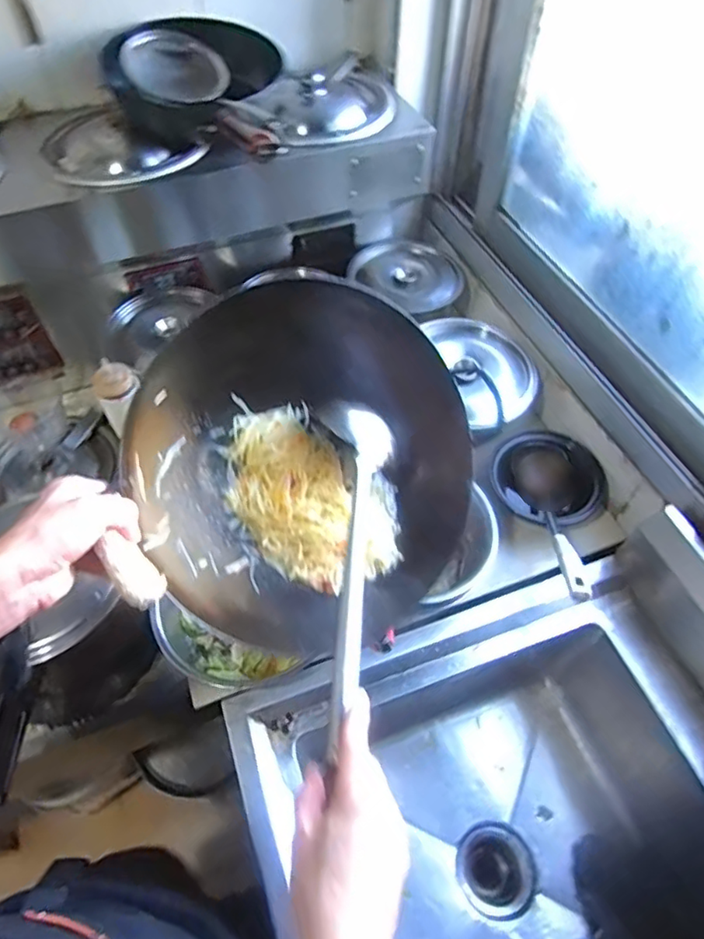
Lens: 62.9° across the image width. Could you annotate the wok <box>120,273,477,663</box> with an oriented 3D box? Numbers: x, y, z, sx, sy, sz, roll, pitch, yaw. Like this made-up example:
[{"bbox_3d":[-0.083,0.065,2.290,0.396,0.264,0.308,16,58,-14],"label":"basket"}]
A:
[{"bbox_3d":[-0.032,-0.010,0.644,0.408,0.129,0.375,-29,101,-19],"label":"wok"}]

